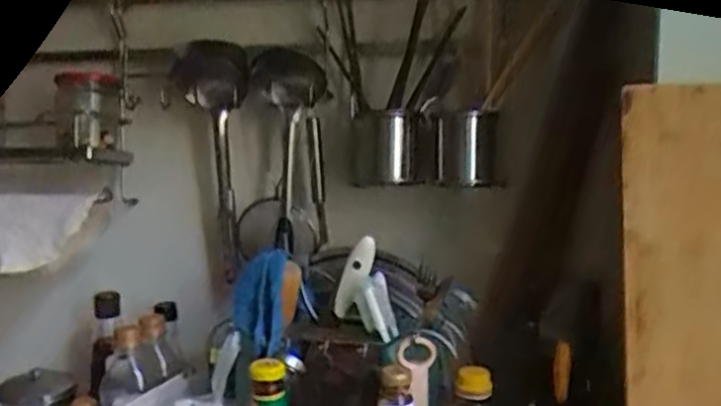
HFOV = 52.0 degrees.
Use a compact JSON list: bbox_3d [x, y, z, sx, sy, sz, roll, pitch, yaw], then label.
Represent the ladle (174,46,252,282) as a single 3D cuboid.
[{"bbox_3d":[-0.188,-0.051,0.972,0.059,0.308,0.081,-10,12,-42],"label":"ladle"}]

